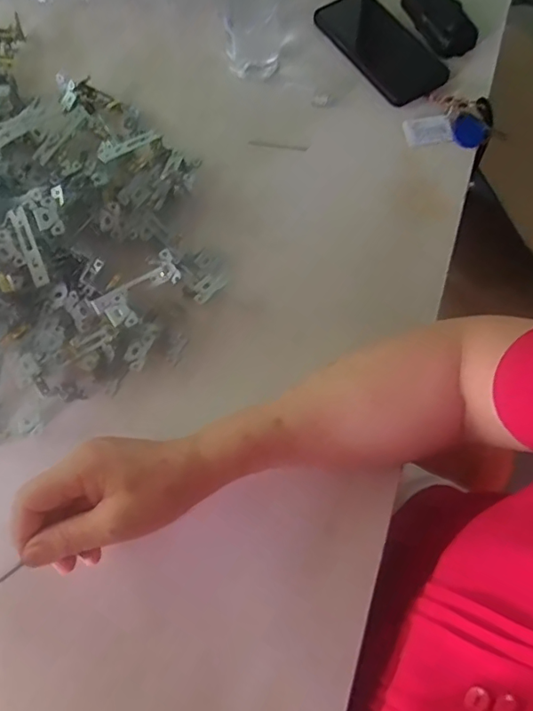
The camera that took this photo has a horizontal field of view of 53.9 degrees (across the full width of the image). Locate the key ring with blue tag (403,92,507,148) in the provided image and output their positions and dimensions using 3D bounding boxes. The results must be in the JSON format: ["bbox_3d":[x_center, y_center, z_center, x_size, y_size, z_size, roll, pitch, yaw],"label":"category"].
[{"bbox_3d":[0.202,-0.251,0.564,0.103,0.017,0.060,8,69,3],"label":"key ring with blue tag"}]

